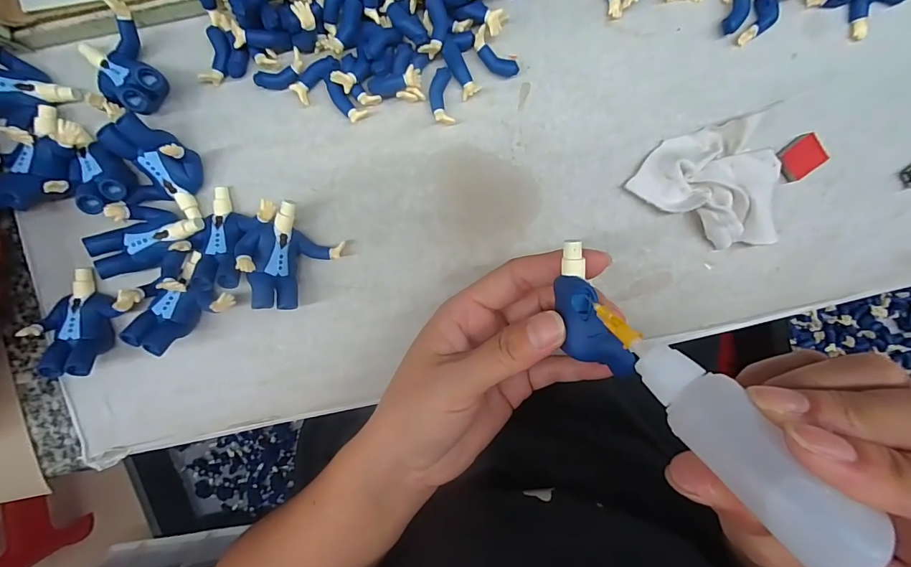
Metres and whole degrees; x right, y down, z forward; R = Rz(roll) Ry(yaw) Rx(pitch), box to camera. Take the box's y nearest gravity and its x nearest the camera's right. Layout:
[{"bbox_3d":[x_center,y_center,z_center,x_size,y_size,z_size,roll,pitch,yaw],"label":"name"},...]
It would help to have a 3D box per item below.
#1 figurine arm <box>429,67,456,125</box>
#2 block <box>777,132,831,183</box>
[{"bbox_3d":[-0.007,-0.102,0.222,0.012,0.008,0.029,-6,96,0],"label":"figurine arm"},{"bbox_3d":[0.193,-0.070,0.226,0.023,0.005,0.019,-34,95,3],"label":"block"}]

